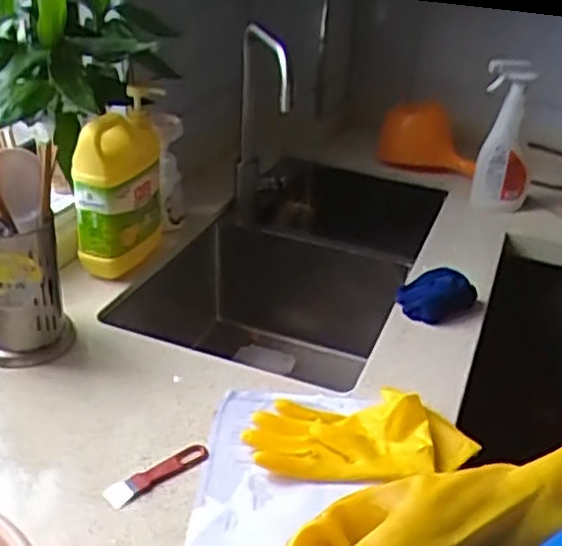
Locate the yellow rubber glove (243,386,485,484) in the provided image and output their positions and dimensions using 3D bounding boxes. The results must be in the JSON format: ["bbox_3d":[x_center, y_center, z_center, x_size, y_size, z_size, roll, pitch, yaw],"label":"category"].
[{"bbox_3d":[0.081,0.171,0.782,0.232,0.032,0.127,-4,31,-15],"label":"yellow rubber glove"}]

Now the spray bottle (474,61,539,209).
[{"bbox_3d":[0.399,-0.234,1.295,0.110,0.263,0.062,15,31,17],"label":"spray bottle"}]

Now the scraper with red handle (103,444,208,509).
[{"bbox_3d":[-0.122,0.197,0.726,0.116,0.012,0.025,-21,39,-38],"label":"scraper with red handle"}]

